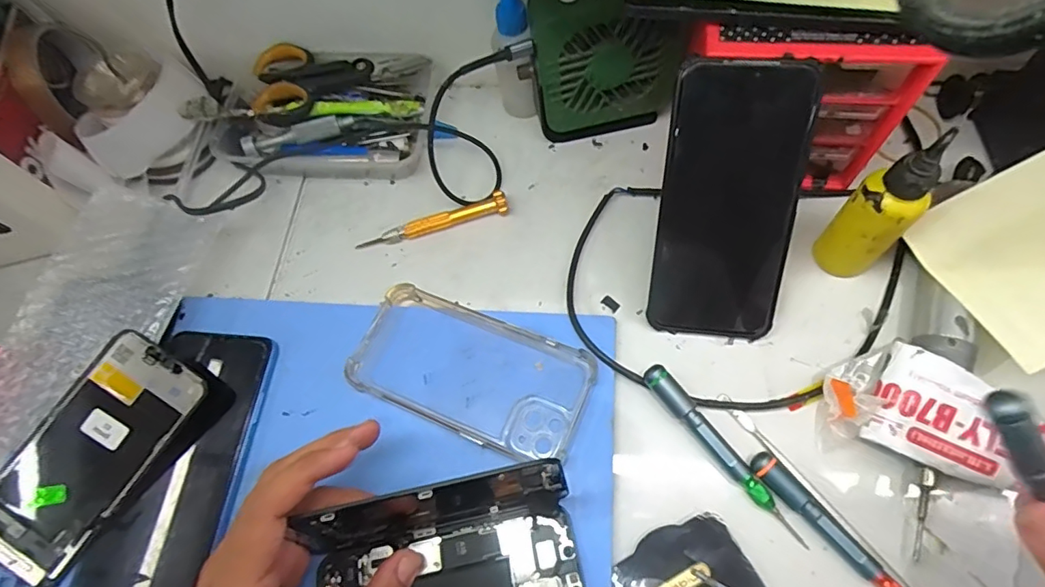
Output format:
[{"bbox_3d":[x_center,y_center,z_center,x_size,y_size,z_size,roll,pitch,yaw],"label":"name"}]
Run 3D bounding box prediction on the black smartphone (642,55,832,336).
[{"bbox_3d":[0.122,-0.049,0.318,0.076,0.165,0.010,4,22,6],"label":"black smartphone"}]

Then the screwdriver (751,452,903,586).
[{"bbox_3d":[0.174,0.137,0.288,0.013,0.012,0.121,-39,68,-11],"label":"screwdriver"}]

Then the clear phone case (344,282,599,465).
[{"bbox_3d":[-0.034,0.048,0.343,0.150,0.015,0.078,21,67,13],"label":"clear phone case"}]

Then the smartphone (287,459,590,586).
[{"bbox_3d":[-0.041,0.142,0.268,0.143,0.070,0.092,-13,64,-2],"label":"smartphone"}]

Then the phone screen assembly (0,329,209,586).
[{"bbox_3d":[-0.266,0.097,0.325,0.070,0.007,0.146,34,79,6],"label":"phone screen assembly"}]

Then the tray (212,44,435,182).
[{"bbox_3d":[-0.153,-0.144,0.433,0.168,0.043,0.111,4,67,8],"label":"tray"}]

